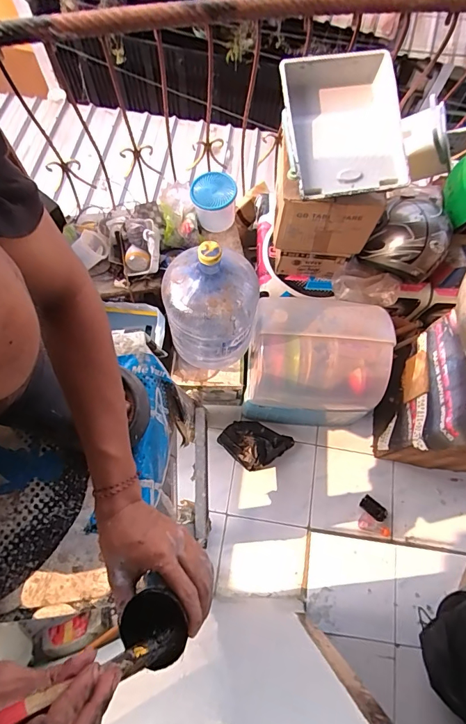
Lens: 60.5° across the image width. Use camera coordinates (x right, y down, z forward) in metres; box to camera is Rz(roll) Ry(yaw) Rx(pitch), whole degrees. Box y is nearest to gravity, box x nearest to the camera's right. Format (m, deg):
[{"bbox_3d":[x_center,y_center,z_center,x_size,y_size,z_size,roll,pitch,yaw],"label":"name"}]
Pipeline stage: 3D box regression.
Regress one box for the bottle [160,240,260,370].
[{"bbox_3d":[-0.064,-0.162,1.175,0.260,0.463,0.239,2,72,-1],"label":"bottle"}]

